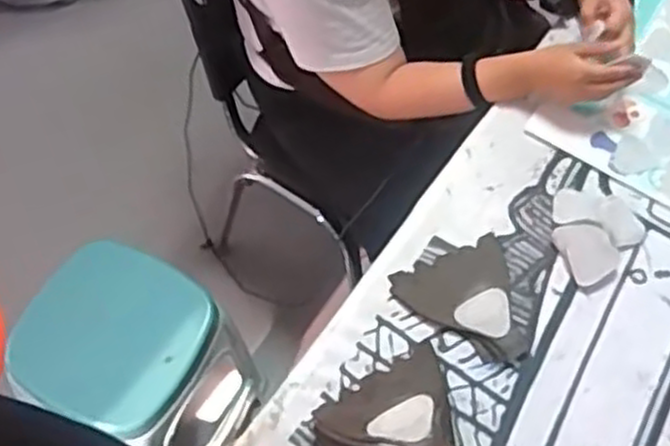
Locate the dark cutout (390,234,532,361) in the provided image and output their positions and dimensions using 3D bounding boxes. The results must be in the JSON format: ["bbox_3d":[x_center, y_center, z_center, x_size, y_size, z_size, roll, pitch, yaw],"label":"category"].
[{"bbox_3d":[0.158,0.099,0.915,0.140,0.018,0.150,-20,64,-13],"label":"dark cutout"}]

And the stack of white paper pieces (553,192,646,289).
[{"bbox_3d":[0.330,0.010,0.976,0.116,0.011,0.125,-15,63,-11],"label":"stack of white paper pieces"}]

